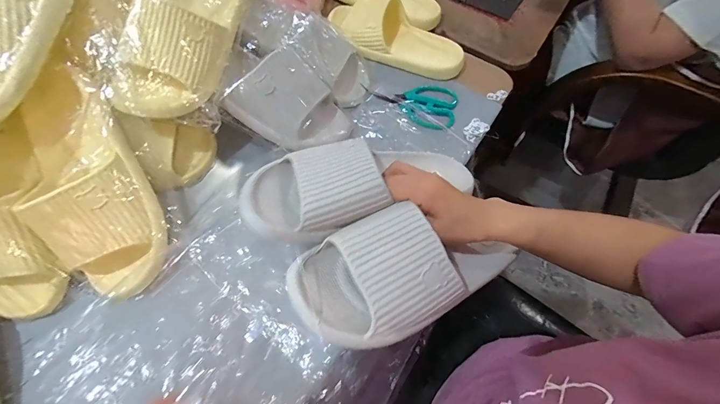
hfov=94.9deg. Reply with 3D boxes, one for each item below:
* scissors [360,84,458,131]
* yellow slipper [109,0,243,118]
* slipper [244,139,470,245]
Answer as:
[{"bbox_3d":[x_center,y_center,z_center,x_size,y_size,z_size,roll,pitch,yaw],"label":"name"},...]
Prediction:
[{"bbox_3d":[0.081,-0.163,0.518,0.143,0.006,0.084,19,66,9],"label":"scissors"},{"bbox_3d":[-0.210,-0.223,0.404,0.090,0.063,0.263,7,64,3],"label":"yellow slipper"},{"bbox_3d":[0.014,-0.034,0.362,0.273,0.066,0.102,-17,64,-28],"label":"slipper"}]

